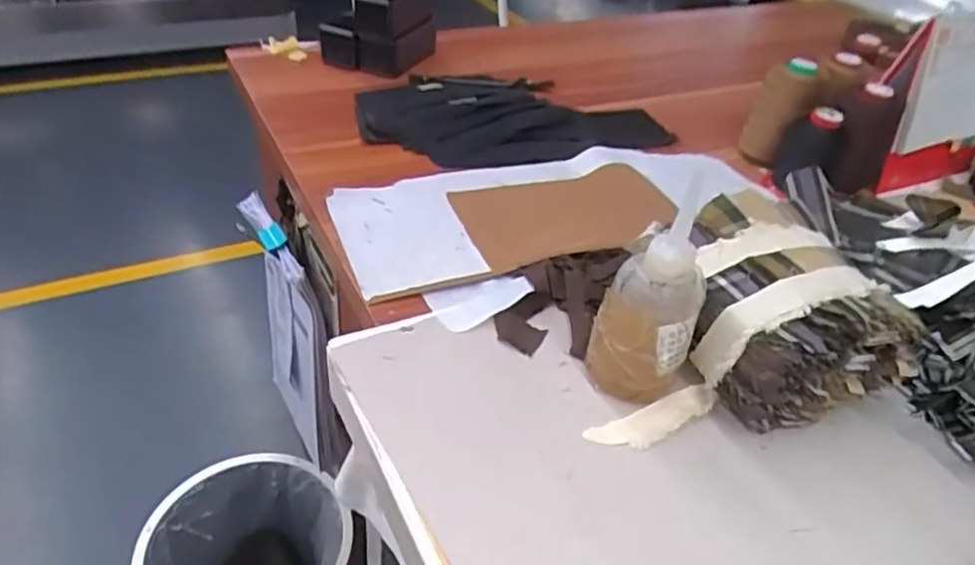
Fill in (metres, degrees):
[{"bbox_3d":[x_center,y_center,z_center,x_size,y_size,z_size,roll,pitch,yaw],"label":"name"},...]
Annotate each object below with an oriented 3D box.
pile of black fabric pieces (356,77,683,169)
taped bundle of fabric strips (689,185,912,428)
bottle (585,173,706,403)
[{"bbox_3d":[0.026,-0.218,0.824,0.371,0.020,0.241,-8,40,-17],"label":"pile of black fabric pieces"},{"bbox_3d":[0.209,0.016,0.502,0.142,0.093,0.159,-7,40,-15],"label":"taped bundle of fabric strips"},{"bbox_3d":[0.109,0.014,0.450,0.057,0.142,0.058,4,38,-3],"label":"bottle"}]

